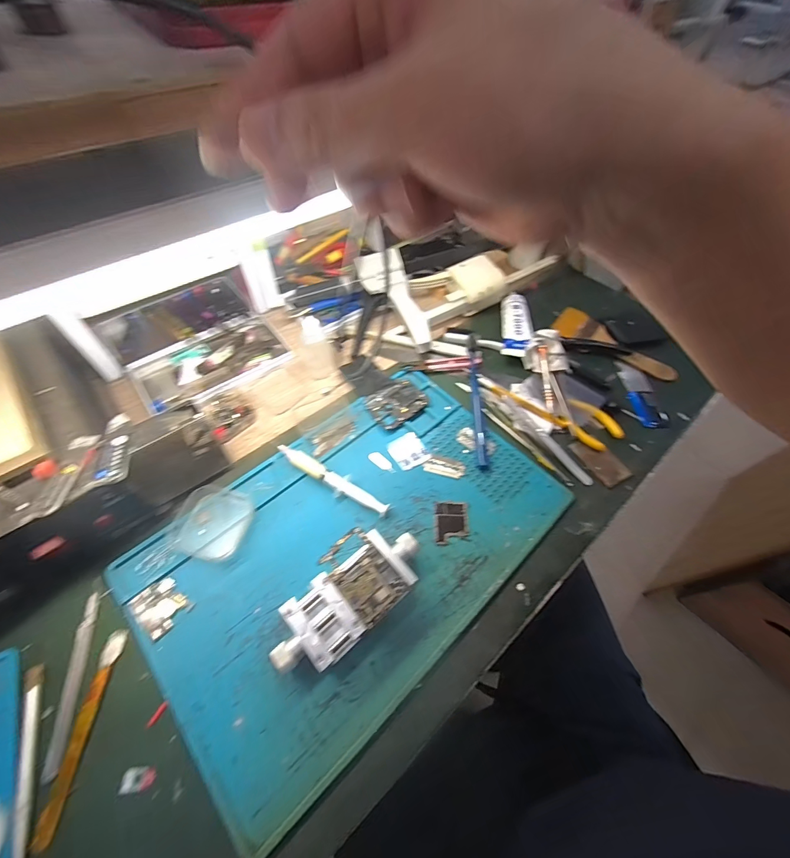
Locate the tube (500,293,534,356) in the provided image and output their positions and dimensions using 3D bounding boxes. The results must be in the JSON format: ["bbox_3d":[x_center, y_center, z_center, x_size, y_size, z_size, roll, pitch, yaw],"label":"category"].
[{"bbox_3d":[0.166,-0.141,0.506,0.037,0.028,0.118,9,57,3],"label":"tube"}]

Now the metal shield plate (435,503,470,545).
[{"bbox_3d":[0.057,0.092,0.359,0.031,0.004,0.042,2,57,-1],"label":"metal shield plate"}]

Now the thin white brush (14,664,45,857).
[{"bbox_3d":[-0.252,0.232,0.251,0.009,0.007,0.127,-19,60,-14],"label":"thin white brush"}]

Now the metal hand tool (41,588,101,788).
[{"bbox_3d":[-0.252,0.195,0.289,0.012,0.008,0.120,-9,58,-8],"label":"metal hand tool"}]

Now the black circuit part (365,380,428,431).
[{"bbox_3d":[0.001,-0.032,0.439,0.066,0.005,0.054,-33,64,-21],"label":"black circuit part"}]

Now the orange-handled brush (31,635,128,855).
[{"bbox_3d":[-0.228,0.217,0.269,0.015,0.007,0.121,2,57,-1],"label":"orange-handled brush"}]

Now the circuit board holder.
[{"bbox_3d":[-0.035,0.140,0.305,0.135,0.033,0.055,-36,66,-22],"label":"circuit board holder"}]

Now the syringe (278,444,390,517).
[{"bbox_3d":[-0.065,0.051,0.375,0.130,0.014,0.020,30,61,16],"label":"syringe"}]

